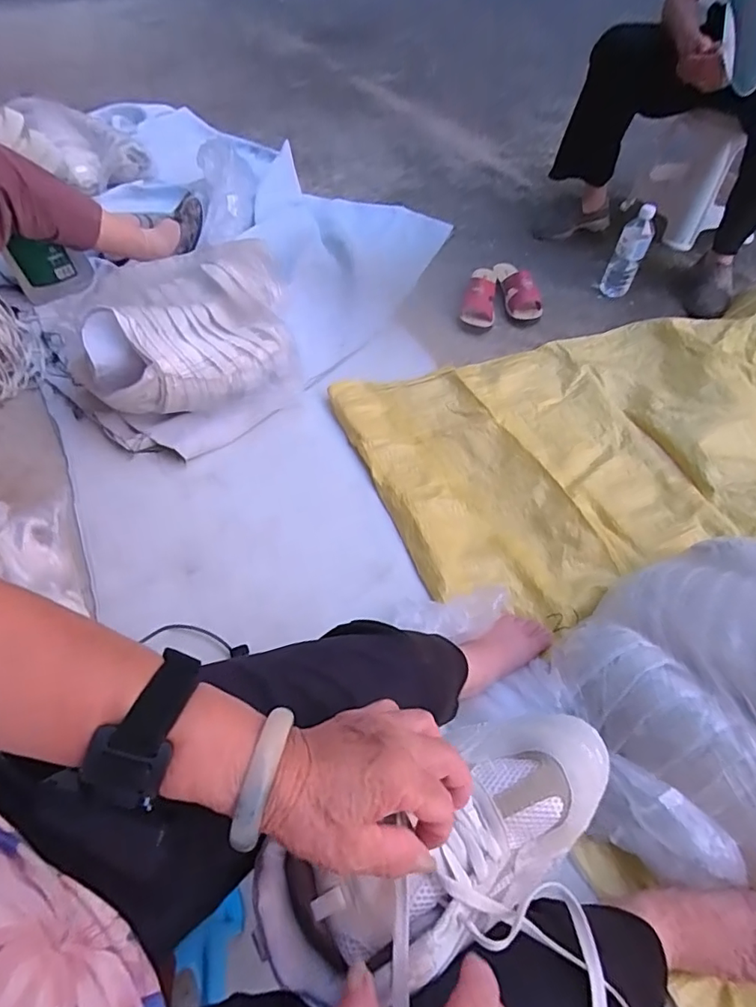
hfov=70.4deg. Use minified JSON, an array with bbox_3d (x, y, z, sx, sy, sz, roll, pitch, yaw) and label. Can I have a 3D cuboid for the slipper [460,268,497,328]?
[{"bbox_3d":[0.253,-0.510,1.309,0.082,0.064,0.191,11,57,10],"label":"slipper"}]

